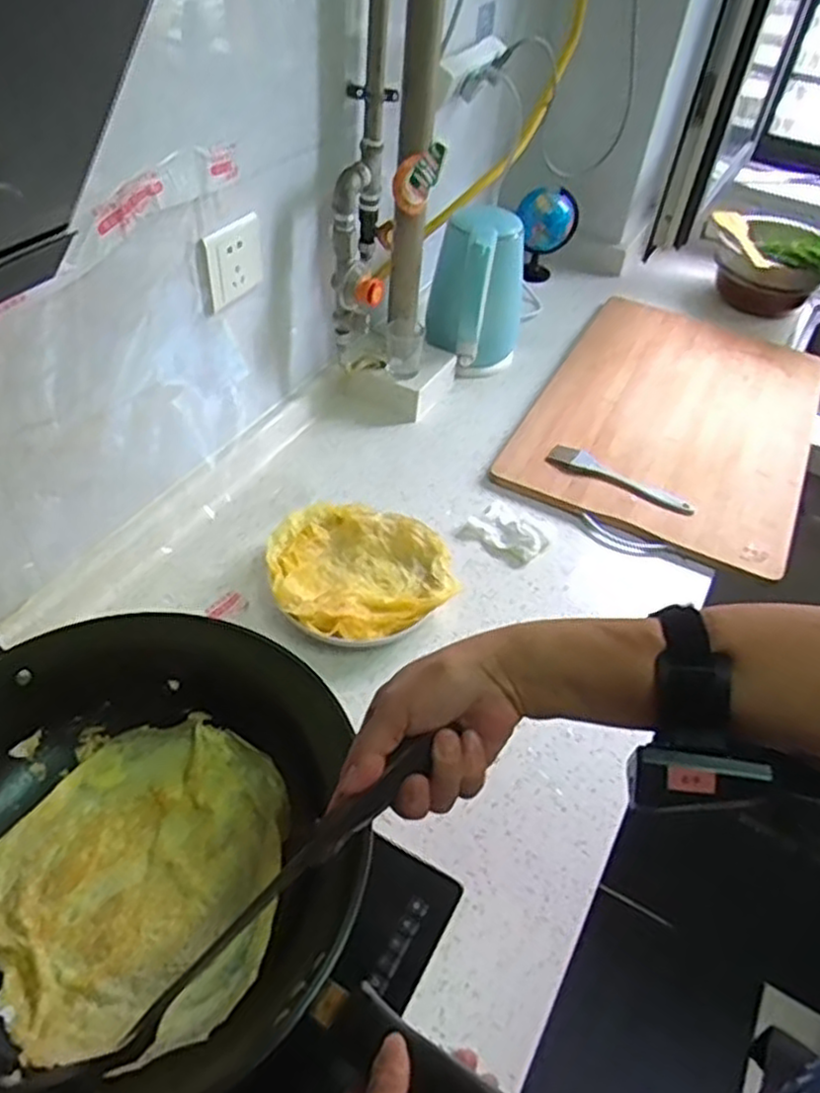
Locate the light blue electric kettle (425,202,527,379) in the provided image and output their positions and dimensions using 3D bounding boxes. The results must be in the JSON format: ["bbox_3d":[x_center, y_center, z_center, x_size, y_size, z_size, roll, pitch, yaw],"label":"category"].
[{"bbox_3d":[0.108,-0.384,1.137,0.150,0.227,0.121,-24,53,-26],"label":"light blue electric kettle"}]

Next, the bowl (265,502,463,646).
[{"bbox_3d":[-0.055,0.031,0.850,0.201,0.051,0.191,3,46,-3],"label":"bowl"}]

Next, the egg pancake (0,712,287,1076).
[{"bbox_3d":[-0.197,0.249,0.563,0.217,0.025,0.231,3,46,-3],"label":"egg pancake"}]

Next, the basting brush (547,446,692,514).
[{"bbox_3d":[0.283,-0.091,1.004,0.202,0.019,0.032,26,49,17],"label":"basting brush"}]

